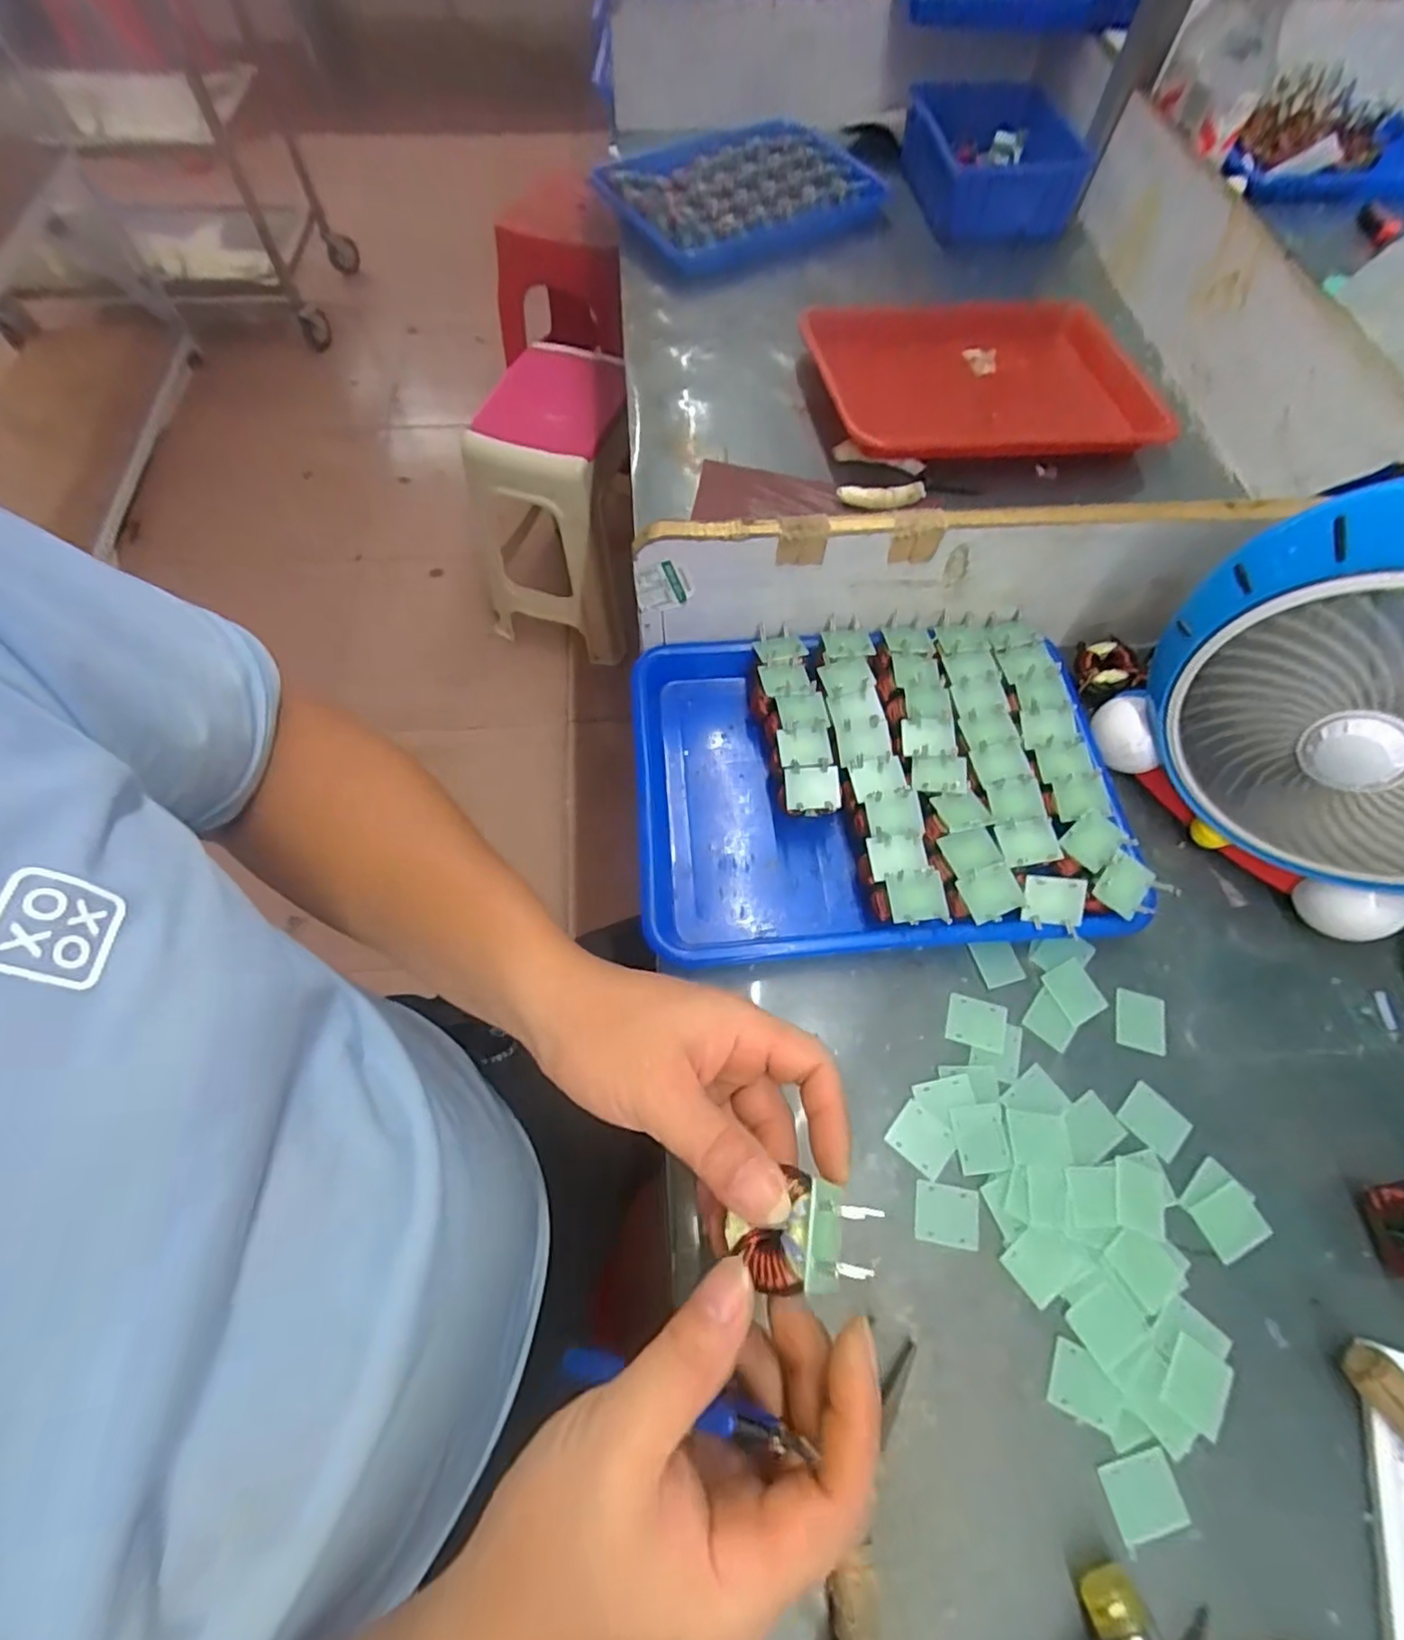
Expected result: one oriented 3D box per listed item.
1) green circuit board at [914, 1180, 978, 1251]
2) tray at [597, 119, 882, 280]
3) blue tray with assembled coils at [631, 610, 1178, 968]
[{"bbox_3d":[0.137,0.221,0.365,0.035,0.004,0.029,9,64,3],"label":"green circuit board"},{"bbox_3d":[0.041,-0.857,0.875,0.338,0.038,0.296,-27,67,-13],"label":"tray"},{"bbox_3d":[0.110,-0.031,0.462,0.309,0.051,0.248,-3,64,-3],"label":"blue tray with assembled coils"}]

